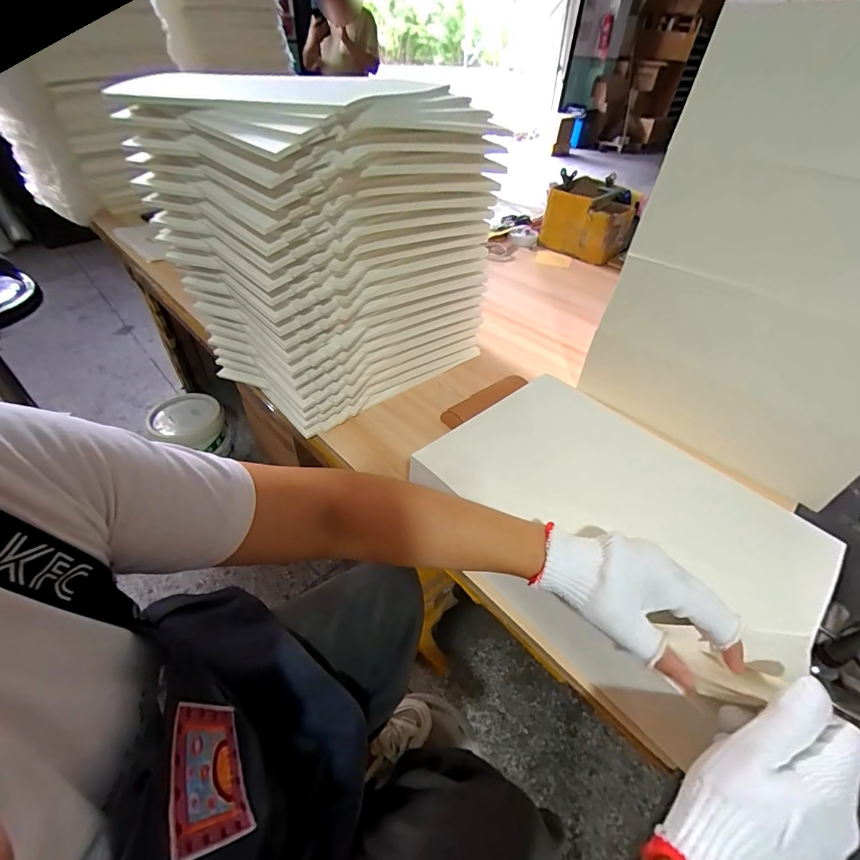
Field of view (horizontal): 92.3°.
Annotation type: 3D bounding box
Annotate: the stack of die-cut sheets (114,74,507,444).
[{"bbox_3d":[-0.128,-0.245,0.607,0.277,0.395,0.356,29,49,25],"label":"stack of die-cut sheets"}]

